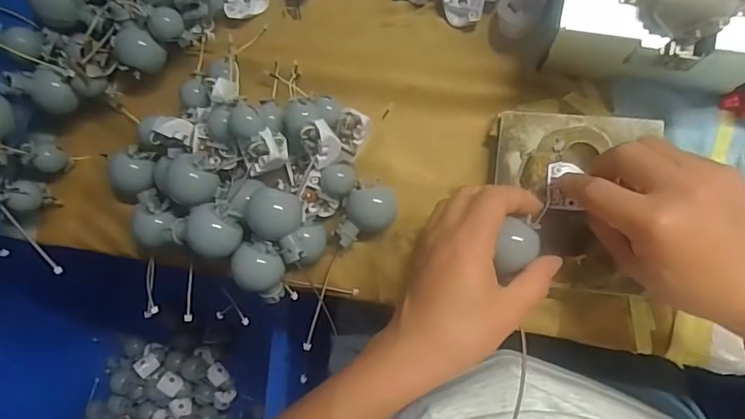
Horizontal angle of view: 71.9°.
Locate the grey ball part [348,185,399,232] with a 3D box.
[{"bbox_3d":[0.001,0.001,0.372,0.035,0.027,0.030,-5,87,10],"label":"grey ball part"}]

